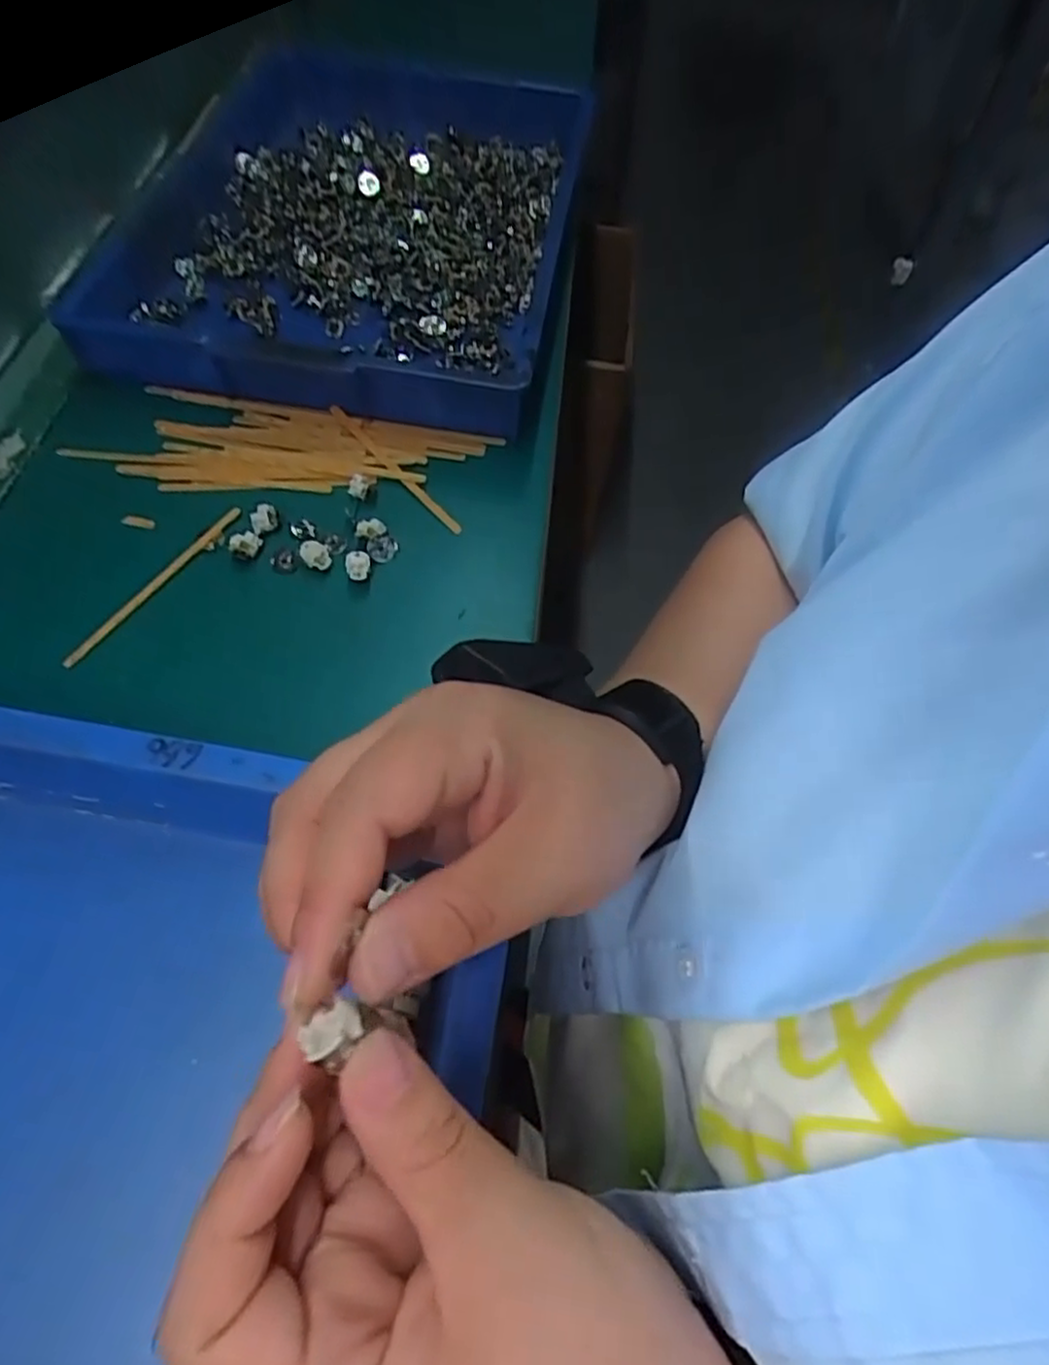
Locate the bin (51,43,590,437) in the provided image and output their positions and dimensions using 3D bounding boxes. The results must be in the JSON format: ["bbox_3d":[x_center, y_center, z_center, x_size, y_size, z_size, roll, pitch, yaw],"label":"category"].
[{"bbox_3d":[-0.123,-0.366,0.559,0.310,0.055,0.467,9,57,2],"label":"bin"}]

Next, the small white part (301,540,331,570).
[{"bbox_3d":[-0.112,-0.068,0.392,0.014,0.013,0.013,2,57,-3],"label":"small white part"}]

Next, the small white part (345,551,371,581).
[{"bbox_3d":[-0.088,-0.061,0.389,0.013,0.014,0.012,-8,58,-9],"label":"small white part"}]

